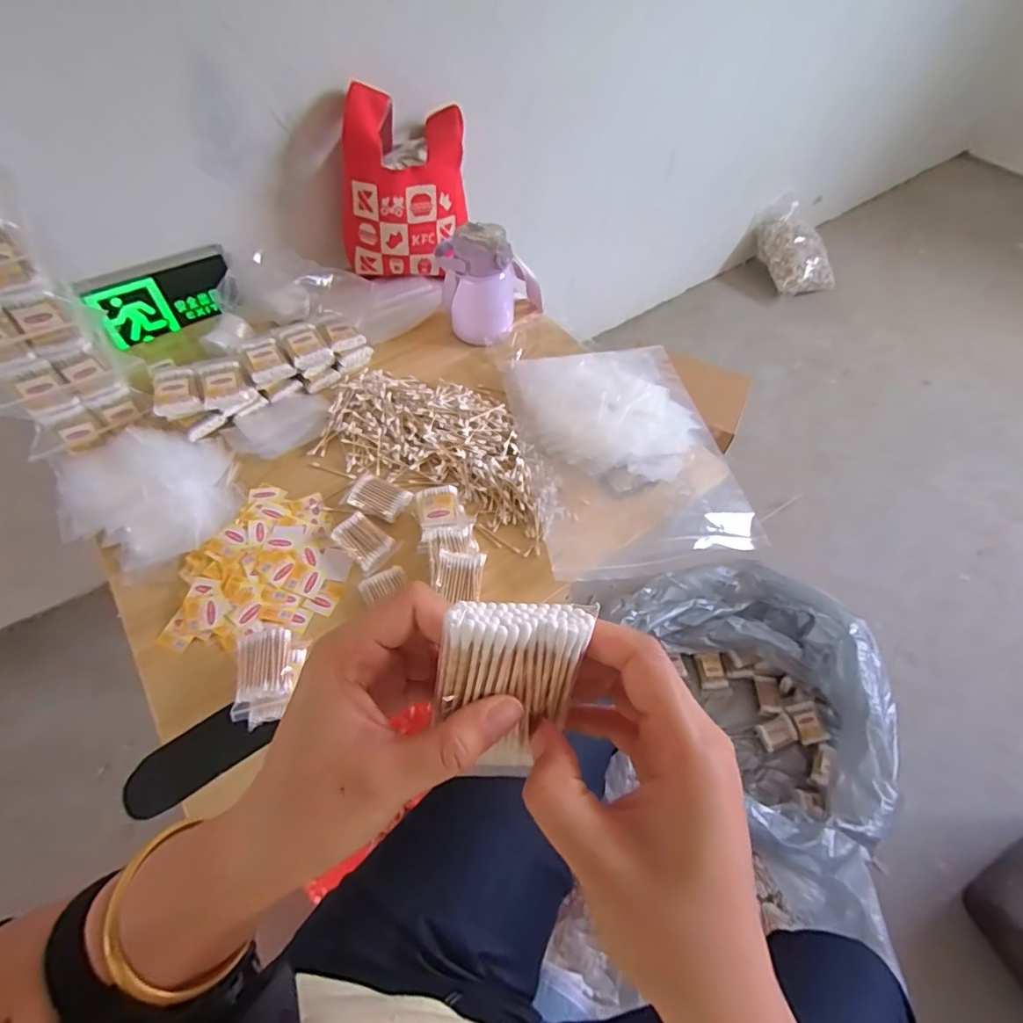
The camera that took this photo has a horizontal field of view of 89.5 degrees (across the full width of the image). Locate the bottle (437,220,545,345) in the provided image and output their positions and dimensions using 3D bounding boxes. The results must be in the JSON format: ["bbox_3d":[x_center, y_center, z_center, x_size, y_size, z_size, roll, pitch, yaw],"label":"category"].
[{"bbox_3d":[-0.028,-0.375,0.834,0.164,0.161,0.106,-7,56,-6],"label":"bottle"}]

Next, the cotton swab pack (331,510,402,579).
[{"bbox_3d":[-0.184,0.037,0.651,0.076,0.015,0.053,38,63,22],"label":"cotton swab pack"}]

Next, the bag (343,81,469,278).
[{"bbox_3d":[-0.181,-0.547,0.891,0.210,0.265,0.112,1,34,-16],"label":"bag"}]

